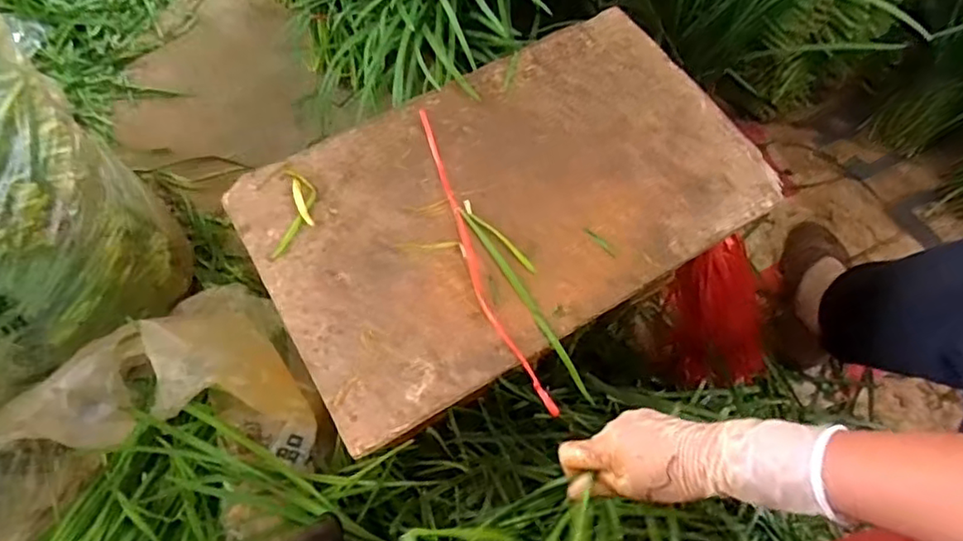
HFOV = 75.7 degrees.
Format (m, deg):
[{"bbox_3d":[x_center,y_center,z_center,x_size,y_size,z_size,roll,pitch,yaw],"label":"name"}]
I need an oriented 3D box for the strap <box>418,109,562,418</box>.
[{"bbox_3d":[-0.008,-0.018,0.570,0.026,0.026,0.324,-19,63,-11],"label":"strap"}]

